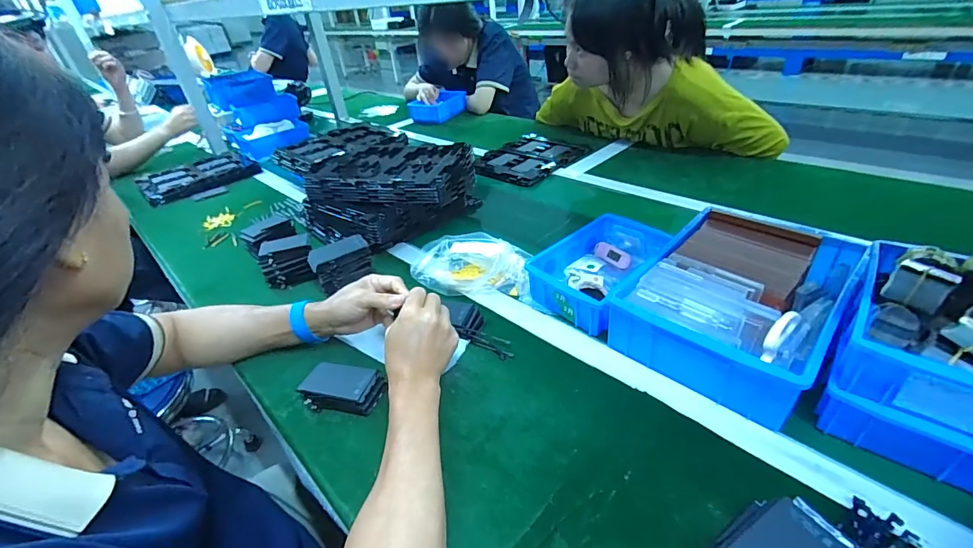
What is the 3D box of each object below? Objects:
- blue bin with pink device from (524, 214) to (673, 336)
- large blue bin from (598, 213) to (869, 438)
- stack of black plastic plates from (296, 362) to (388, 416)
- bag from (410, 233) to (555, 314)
[{"bbox_3d":[0.169,-0.008,0.614,0.200,0.068,0.148,-29,42,-31],"label":"blue bin with pink device"},{"bbox_3d":[0.306,0.031,0.518,0.275,0.087,0.193,-32,43,-33],"label":"large blue bin"},{"bbox_3d":[-0.167,0.134,0.491,0.095,0.027,0.050,6,36,14],"label":"stack of black plastic plates"},{"bbox_3d":[-0.008,-0.012,0.643,0.213,0.061,0.086,7,36,15],"label":"bag"}]

